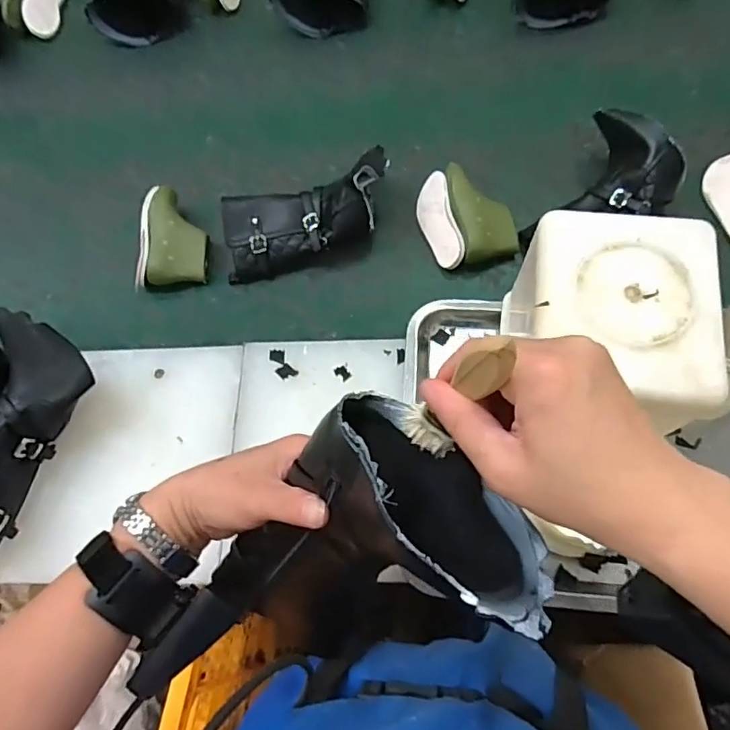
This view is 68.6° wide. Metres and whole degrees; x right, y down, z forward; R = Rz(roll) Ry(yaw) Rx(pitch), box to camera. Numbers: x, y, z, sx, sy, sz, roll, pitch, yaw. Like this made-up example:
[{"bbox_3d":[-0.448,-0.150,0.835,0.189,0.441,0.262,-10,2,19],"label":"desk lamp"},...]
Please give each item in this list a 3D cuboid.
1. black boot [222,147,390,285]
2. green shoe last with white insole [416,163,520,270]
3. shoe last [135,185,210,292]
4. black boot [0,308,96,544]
[{"bbox_3d":[-0.070,-0.186,0.656,0.227,0.090,0.107,-17,66,-5],"label":"black boot"},{"bbox_3d":[0.123,-0.188,0.665,0.104,0.048,0.139,-12,66,-2],"label":"green shoe last with white insole"},{"bbox_3d":[-0.246,-0.166,0.694,0.082,0.050,0.132,-1,66,3],"label":"shoe last"},{"bbox_3d":[-0.332,0.077,0.507,0.081,0.103,0.221,14,67,9],"label":"black boot"}]

